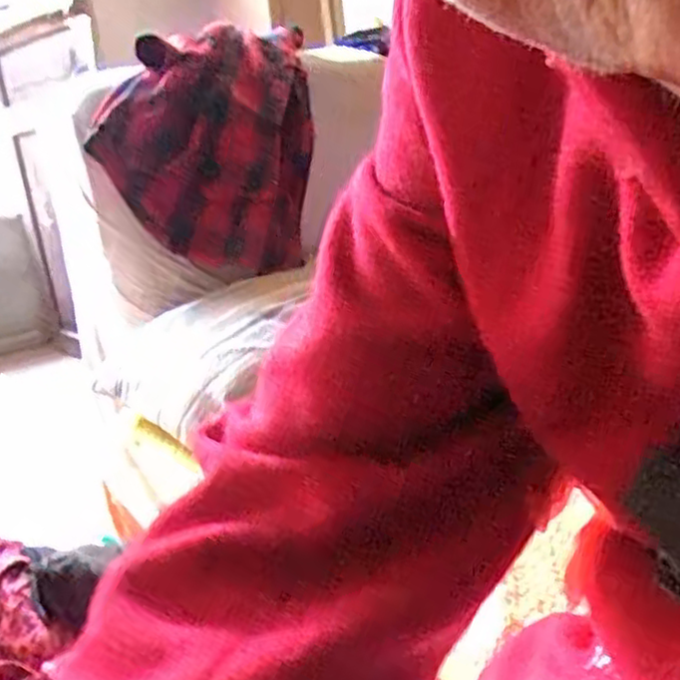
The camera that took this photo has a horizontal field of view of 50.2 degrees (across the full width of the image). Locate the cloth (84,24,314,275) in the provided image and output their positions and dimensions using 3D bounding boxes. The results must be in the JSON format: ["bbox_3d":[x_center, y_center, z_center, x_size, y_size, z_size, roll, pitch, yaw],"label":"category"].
[{"bbox_3d":[-0.179,-0.311,1.020,0.298,0.417,0.081,12,-14,-29],"label":"cloth"}]

